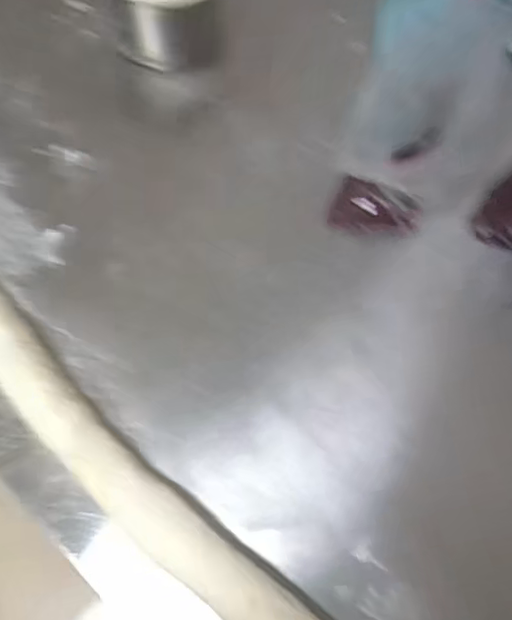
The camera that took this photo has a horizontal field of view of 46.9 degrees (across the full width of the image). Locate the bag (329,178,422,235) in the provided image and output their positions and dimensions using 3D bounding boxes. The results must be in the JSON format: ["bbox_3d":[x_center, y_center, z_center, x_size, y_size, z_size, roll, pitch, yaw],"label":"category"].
[{"bbox_3d":[0.141,-0.116,0.698,0.104,0.066,0.041,28,69,9],"label":"bag"}]

